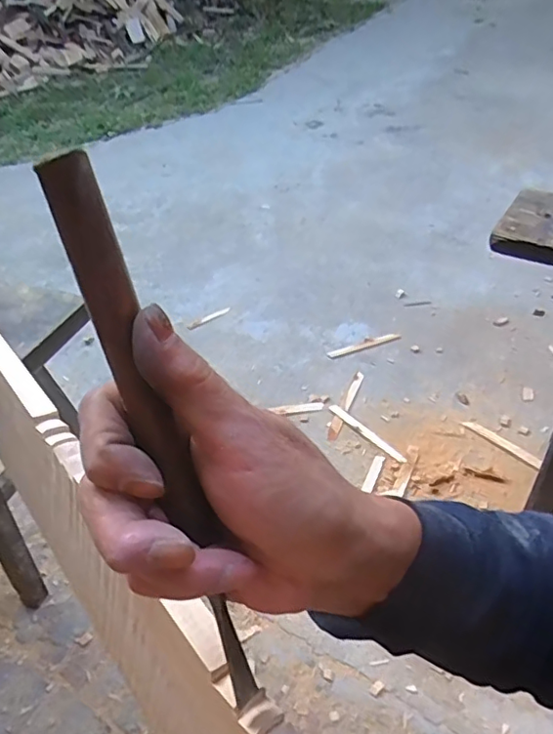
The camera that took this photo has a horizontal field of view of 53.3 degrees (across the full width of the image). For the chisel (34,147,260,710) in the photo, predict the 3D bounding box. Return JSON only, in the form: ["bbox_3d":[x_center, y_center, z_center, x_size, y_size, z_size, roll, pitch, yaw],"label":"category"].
[{"bbox_3d":[-0.039,0.043,0.220,0.019,0.244,0.013,-21,20,-16],"label":"chisel"}]

